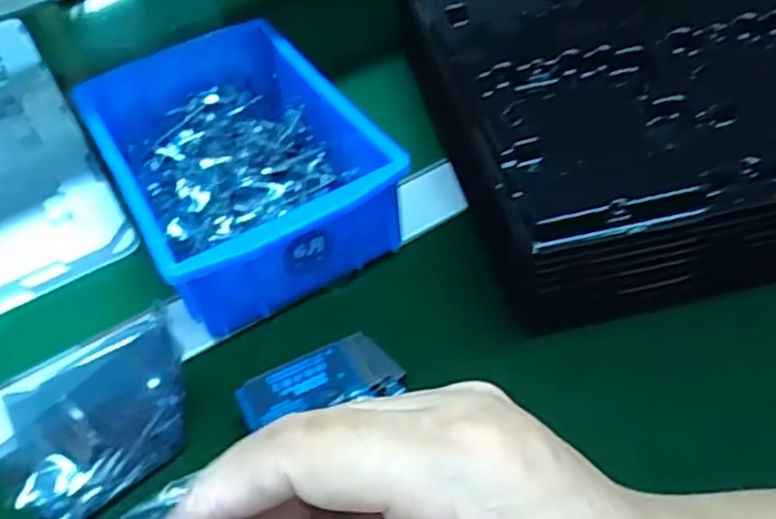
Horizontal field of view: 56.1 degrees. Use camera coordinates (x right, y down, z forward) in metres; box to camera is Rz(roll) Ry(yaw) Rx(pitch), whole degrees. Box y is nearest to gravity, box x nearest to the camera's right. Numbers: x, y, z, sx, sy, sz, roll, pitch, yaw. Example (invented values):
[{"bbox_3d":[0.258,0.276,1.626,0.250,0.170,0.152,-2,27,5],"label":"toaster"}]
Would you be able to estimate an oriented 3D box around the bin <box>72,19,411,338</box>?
[{"bbox_3d":[-0.092,-0.061,0.434,0.129,0.061,0.202,-26,51,-16],"label":"bin"}]

